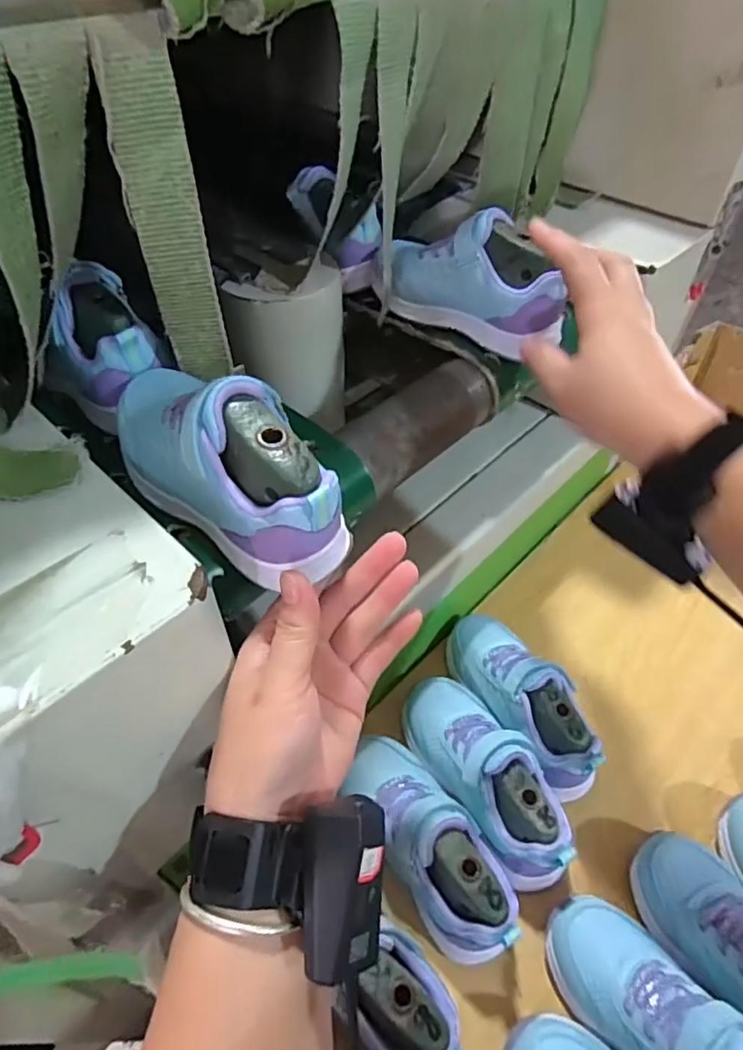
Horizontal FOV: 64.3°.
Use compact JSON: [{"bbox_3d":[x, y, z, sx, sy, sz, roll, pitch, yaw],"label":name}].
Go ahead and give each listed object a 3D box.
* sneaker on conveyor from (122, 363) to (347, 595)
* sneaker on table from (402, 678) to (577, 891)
[{"bbox_3d":[-0.084,-0.038,0.321,0.160,0.090,0.063,32,56,24],"label":"sneaker on conveyor"},{"bbox_3d":[0.088,0.190,0.462,0.066,0.092,0.168,-24,41,-20],"label":"sneaker on table"}]

